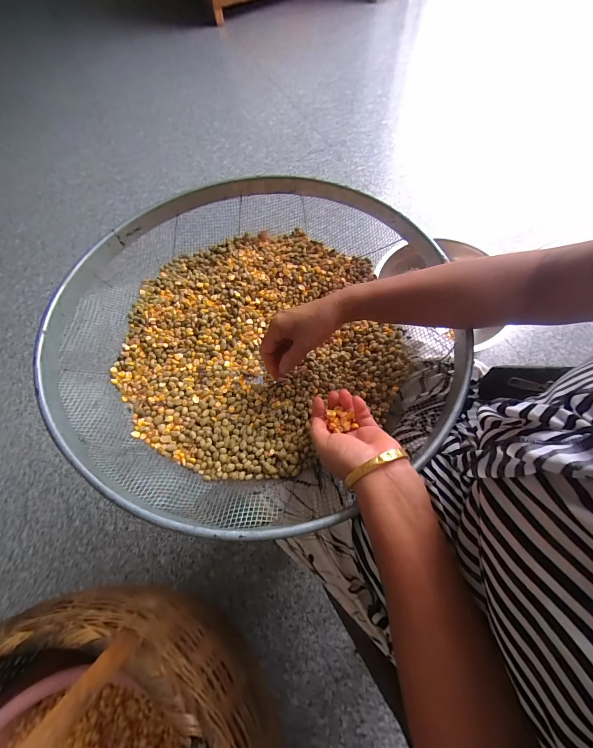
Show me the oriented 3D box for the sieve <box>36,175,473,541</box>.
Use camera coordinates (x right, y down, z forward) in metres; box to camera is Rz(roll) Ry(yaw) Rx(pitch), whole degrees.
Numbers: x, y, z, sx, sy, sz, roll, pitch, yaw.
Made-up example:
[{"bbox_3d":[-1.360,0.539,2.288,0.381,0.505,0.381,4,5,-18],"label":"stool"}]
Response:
[{"bbox_3d":[-0.053,-0.070,0.392,0.476,0.111,0.488,0,69,-1],"label":"sieve"}]

